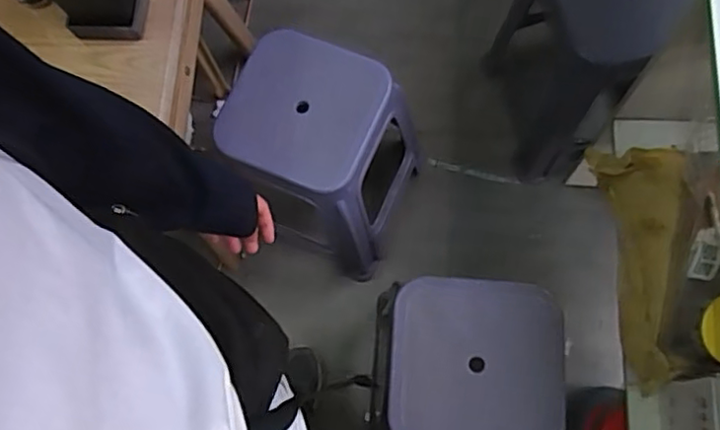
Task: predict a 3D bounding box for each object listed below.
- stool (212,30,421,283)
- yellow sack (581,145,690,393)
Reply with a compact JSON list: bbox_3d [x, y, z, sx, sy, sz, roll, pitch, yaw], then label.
[{"bbox_3d":[-0.076,-0.096,1.357,0.311,0.512,0.284,20,77,9],"label":"stool"},{"bbox_3d":[0.472,0.082,1.064,0.135,0.094,0.397,-1,74,4],"label":"yellow sack"}]

